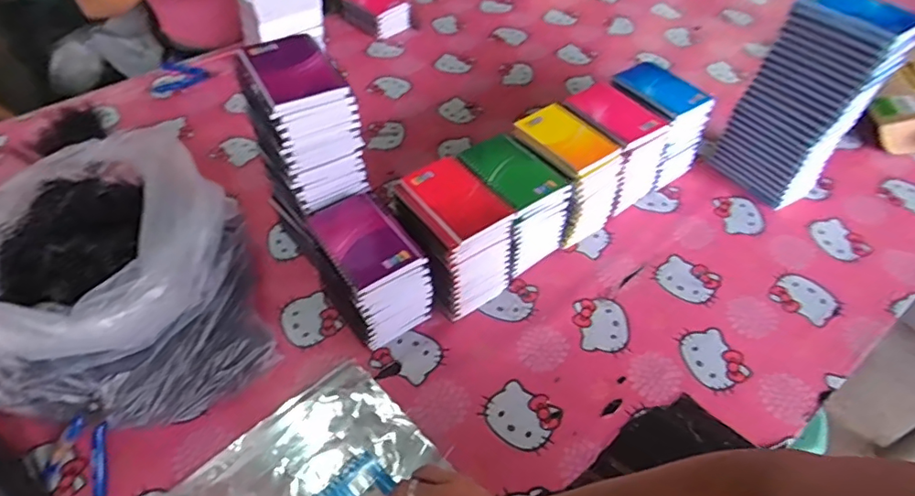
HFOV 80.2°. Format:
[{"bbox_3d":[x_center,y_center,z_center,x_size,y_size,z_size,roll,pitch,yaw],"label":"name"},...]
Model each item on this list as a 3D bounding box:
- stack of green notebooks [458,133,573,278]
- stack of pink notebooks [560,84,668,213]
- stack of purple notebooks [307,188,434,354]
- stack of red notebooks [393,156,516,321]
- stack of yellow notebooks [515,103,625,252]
[{"bbox_3d":[0.075,-0.058,0.763,0.103,0.150,0.130,-29,55,-23],"label":"stack of green notebooks"},{"bbox_3d":[0.232,-0.154,0.843,0.141,0.150,0.109,36,58,27],"label":"stack of pink notebooks"},{"bbox_3d":[-0.109,0.027,0.687,0.094,0.144,0.148,-27,54,-21],"label":"stack of purple notebooks"},{"bbox_3d":[-0.006,-0.012,0.721,0.101,0.154,0.134,-32,56,-24],"label":"stack of red notebooks"},{"bbox_3d":[0.153,-0.107,0.807,0.106,0.144,0.147,-34,56,-26],"label":"stack of yellow notebooks"}]

